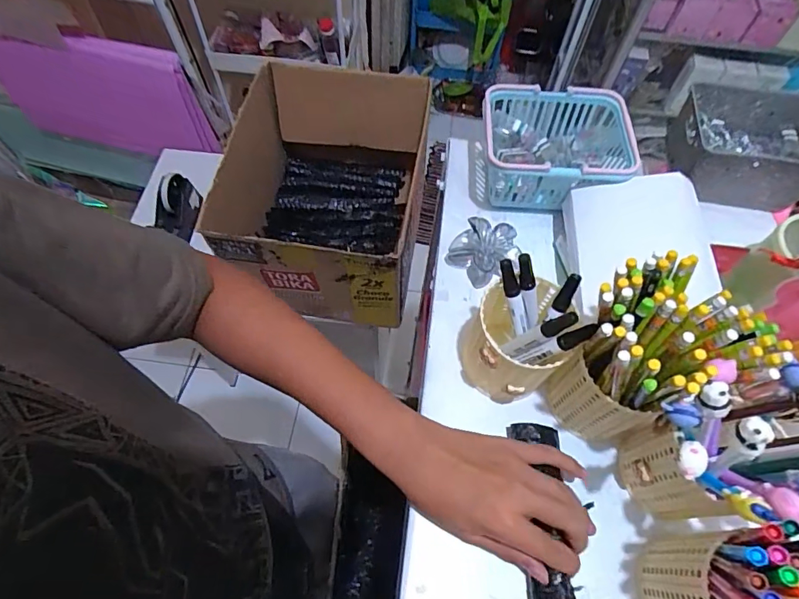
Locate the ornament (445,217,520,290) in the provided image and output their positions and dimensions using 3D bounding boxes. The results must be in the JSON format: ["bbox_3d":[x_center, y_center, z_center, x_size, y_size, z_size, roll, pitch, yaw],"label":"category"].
[{"bbox_3d":[0.096,-0.052,0.518,0.073,0.039,0.063,35,66,16],"label":"ornament"}]

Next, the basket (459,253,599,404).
[{"bbox_3d":[0.104,0.034,0.422,0.091,0.124,0.088,0,62,-1],"label":"basket"}]

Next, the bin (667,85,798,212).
[{"bbox_3d":[0.378,-0.164,0.520,0.138,0.073,0.109,15,63,7],"label":"bin"}]

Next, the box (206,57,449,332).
[{"bbox_3d":[-0.123,-0.194,0.876,0.309,0.240,0.379,8,62,3],"label":"box"}]

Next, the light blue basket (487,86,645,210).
[{"bbox_3d":[0.182,-0.170,0.545,0.172,0.078,0.122,3,62,1],"label":"light blue basket"}]

